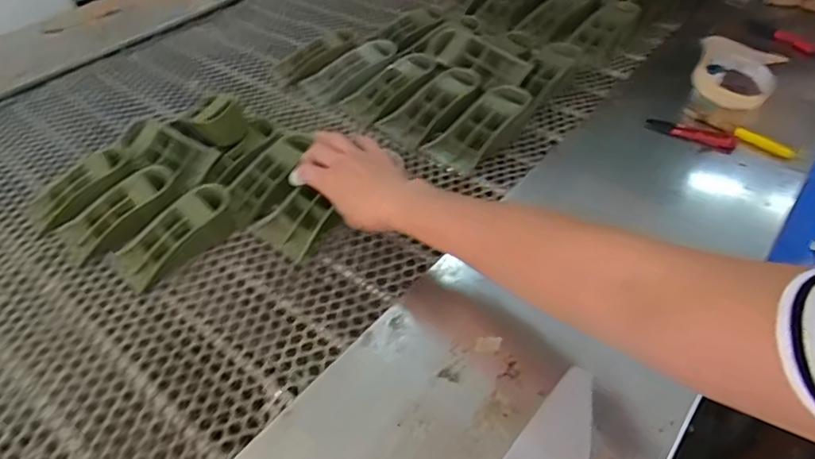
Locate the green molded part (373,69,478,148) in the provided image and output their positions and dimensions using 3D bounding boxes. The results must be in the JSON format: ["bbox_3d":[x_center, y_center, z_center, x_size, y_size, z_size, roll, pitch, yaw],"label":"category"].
[{"bbox_3d":[0.036,-0.168,0.690,0.143,0.031,0.066,-42,54,-8],"label":"green molded part"}]

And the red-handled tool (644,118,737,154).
[{"bbox_3d":[0.331,-0.113,0.615,0.097,0.010,0.028,28,53,28],"label":"red-handled tool"}]

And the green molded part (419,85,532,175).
[{"bbox_3d":[0.093,-0.127,0.650,0.137,0.029,0.071,-45,56,-9],"label":"green molded part"}]

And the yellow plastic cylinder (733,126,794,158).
[{"bbox_3d":[0.397,-0.097,0.585,0.013,0.014,0.064,-32,52,-27],"label":"yellow plastic cylinder"}]

